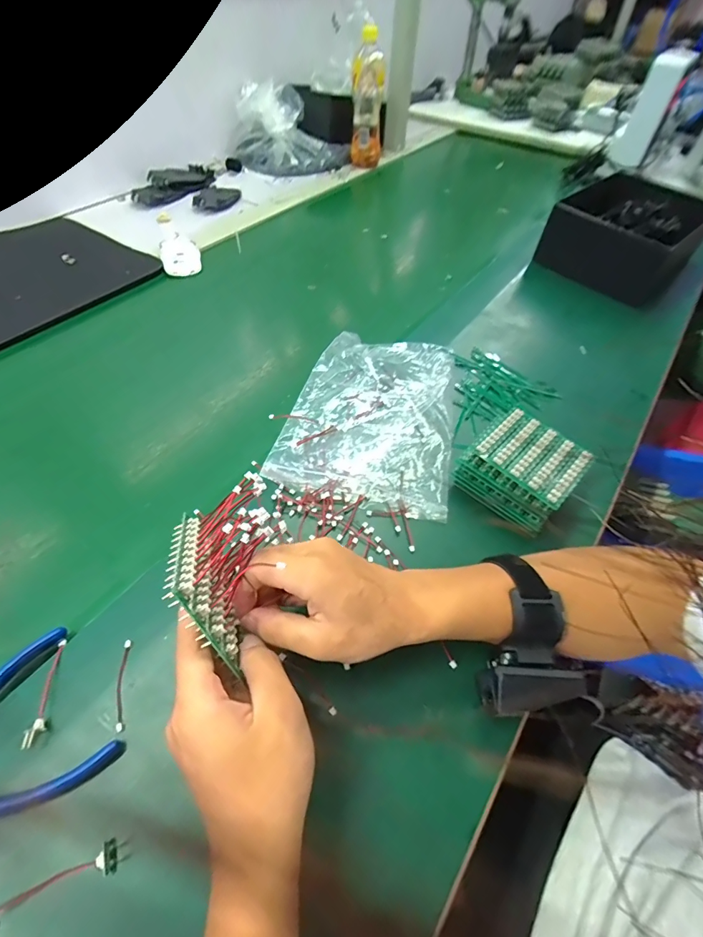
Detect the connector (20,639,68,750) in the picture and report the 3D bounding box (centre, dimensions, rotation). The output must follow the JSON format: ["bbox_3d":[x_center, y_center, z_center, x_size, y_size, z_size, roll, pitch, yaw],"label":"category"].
[{"bbox_3d":[-0.207,0.150,0.283,0.011,0.010,0.067,-6,52,-6],"label":"connector"}]

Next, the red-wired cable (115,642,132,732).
[{"bbox_3d":[-0.160,0.150,0.290,0.008,0.005,0.057,-7,53,-7],"label":"red-wired cable"}]

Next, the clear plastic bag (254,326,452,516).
[{"bbox_3d":[0.026,-0.065,0.456,0.170,0.020,0.234,11,52,6],"label":"clear plastic bag"}]

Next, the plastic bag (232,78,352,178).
[{"bbox_3d":[-0.131,-0.736,0.908,0.246,0.120,0.178,-6,52,-6],"label":"plastic bag"}]

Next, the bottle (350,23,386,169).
[{"bbox_3d":[0.034,-0.755,0.868,0.066,0.205,0.068,2,52,0],"label":"bottle"}]

